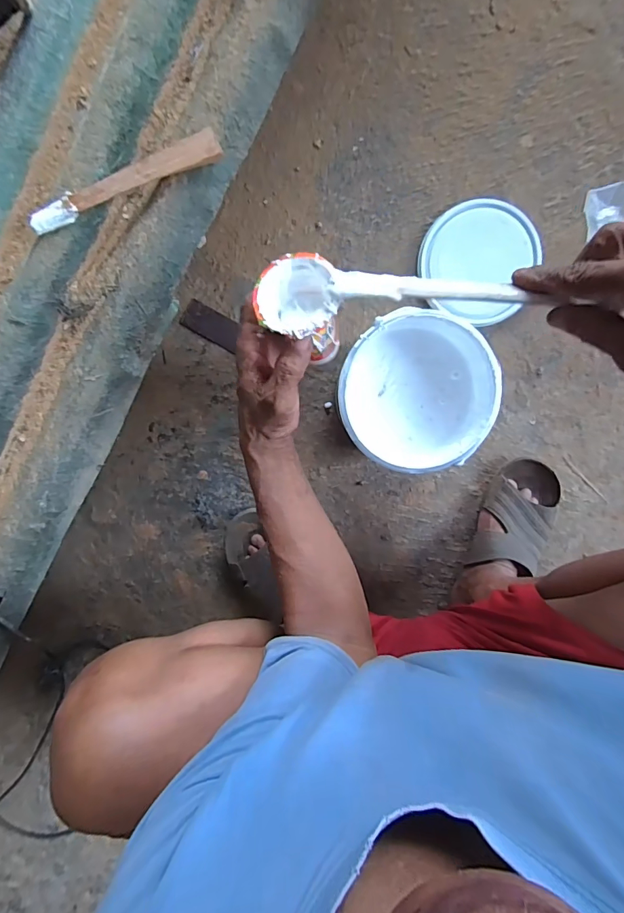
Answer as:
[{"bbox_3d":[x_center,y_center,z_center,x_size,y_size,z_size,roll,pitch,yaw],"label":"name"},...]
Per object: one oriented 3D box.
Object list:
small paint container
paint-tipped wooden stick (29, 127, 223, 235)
[{"bbox_3d":[-0.005,-0.129,0.368,0.070,0.071,0.077,-2,86,22],"label":"small paint container"},{"bbox_3d":[-0.192,-0.282,0.440,0.205,0.009,0.028,-24,105,-1],"label":"paint-tipped wooden stick"}]

